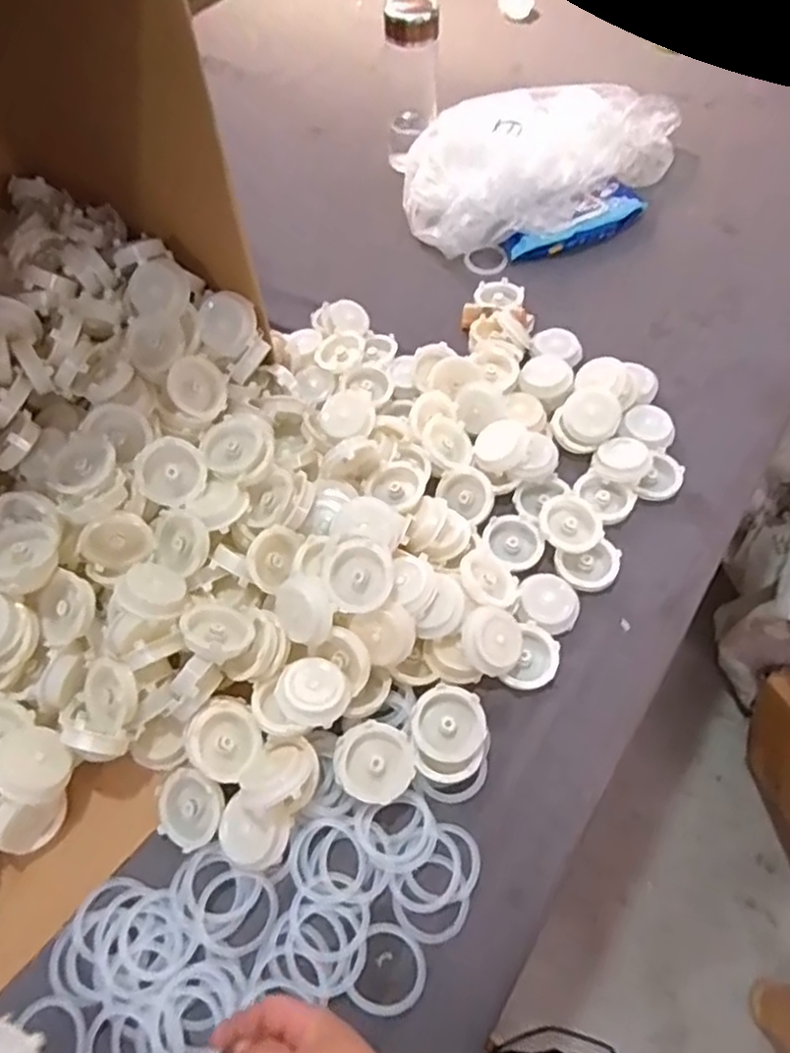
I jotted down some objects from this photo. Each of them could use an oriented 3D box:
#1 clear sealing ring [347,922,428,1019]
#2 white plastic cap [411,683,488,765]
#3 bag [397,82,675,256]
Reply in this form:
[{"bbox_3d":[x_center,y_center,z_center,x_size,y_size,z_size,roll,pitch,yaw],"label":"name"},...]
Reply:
[{"bbox_3d":[-0.002,0.315,0.487,0.048,0.004,0.055,16,61,11],"label":"clear sealing ring"},{"bbox_3d":[0.044,0.160,0.557,0.058,0.015,0.058,0,74,1],"label":"white plastic cap"},{"bbox_3d":[0.216,-0.498,0.950,0.423,0.086,0.244,-12,60,-6],"label":"bag"}]

